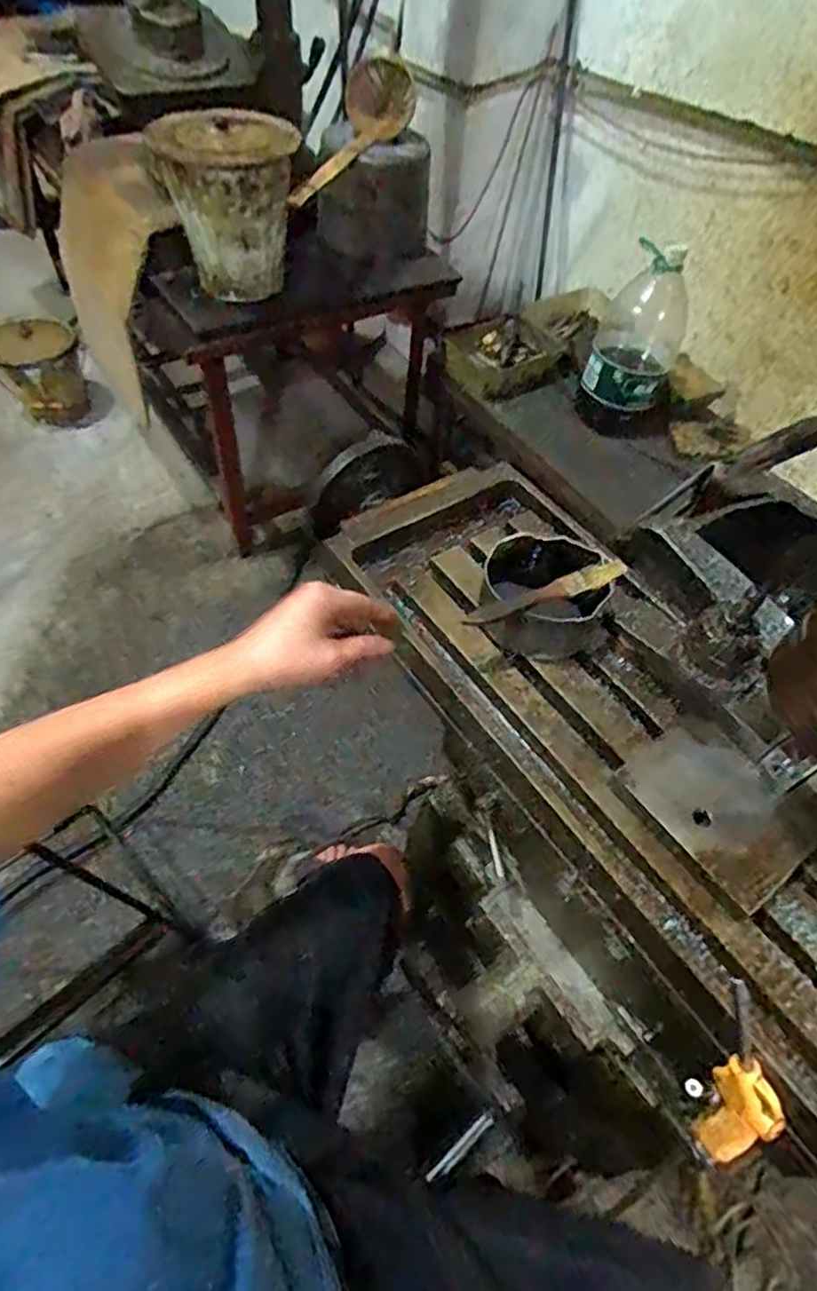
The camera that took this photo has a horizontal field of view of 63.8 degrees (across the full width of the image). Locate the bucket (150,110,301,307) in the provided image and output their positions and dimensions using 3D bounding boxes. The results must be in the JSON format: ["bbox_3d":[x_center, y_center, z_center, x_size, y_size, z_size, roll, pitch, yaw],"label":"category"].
[{"bbox_3d":[-0.329,-0.817,1.218,0.245,0.244,0.266,-3,56,-7],"label":"bucket"}]

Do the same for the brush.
[{"bbox_3d":[0.118,-0.043,0.550,0.150,0.012,0.021,-20,59,-18],"label":"brush"}]

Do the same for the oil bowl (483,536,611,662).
[{"bbox_3d":[0.115,-0.049,0.590,0.110,0.070,0.123,-3,56,-8],"label":"oil bowl"}]

